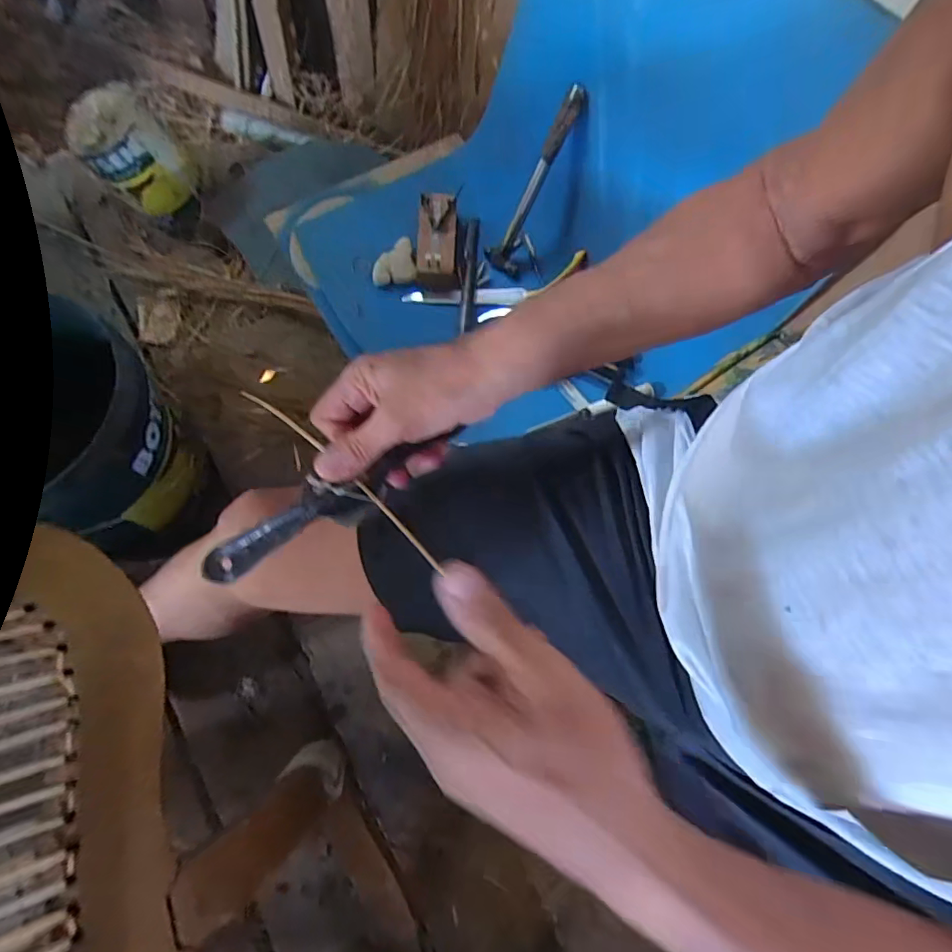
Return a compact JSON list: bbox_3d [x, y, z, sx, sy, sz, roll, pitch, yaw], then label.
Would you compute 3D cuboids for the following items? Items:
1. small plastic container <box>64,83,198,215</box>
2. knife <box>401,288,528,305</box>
[{"bbox_3d":[-0.650,-0.606,1.000,0.162,0.140,0.169,0,71,-1],"label":"small plastic container"},{"bbox_3d":[-0.017,-0.261,0.766,0.174,0.010,0.026,1,71,0],"label":"knife"}]

